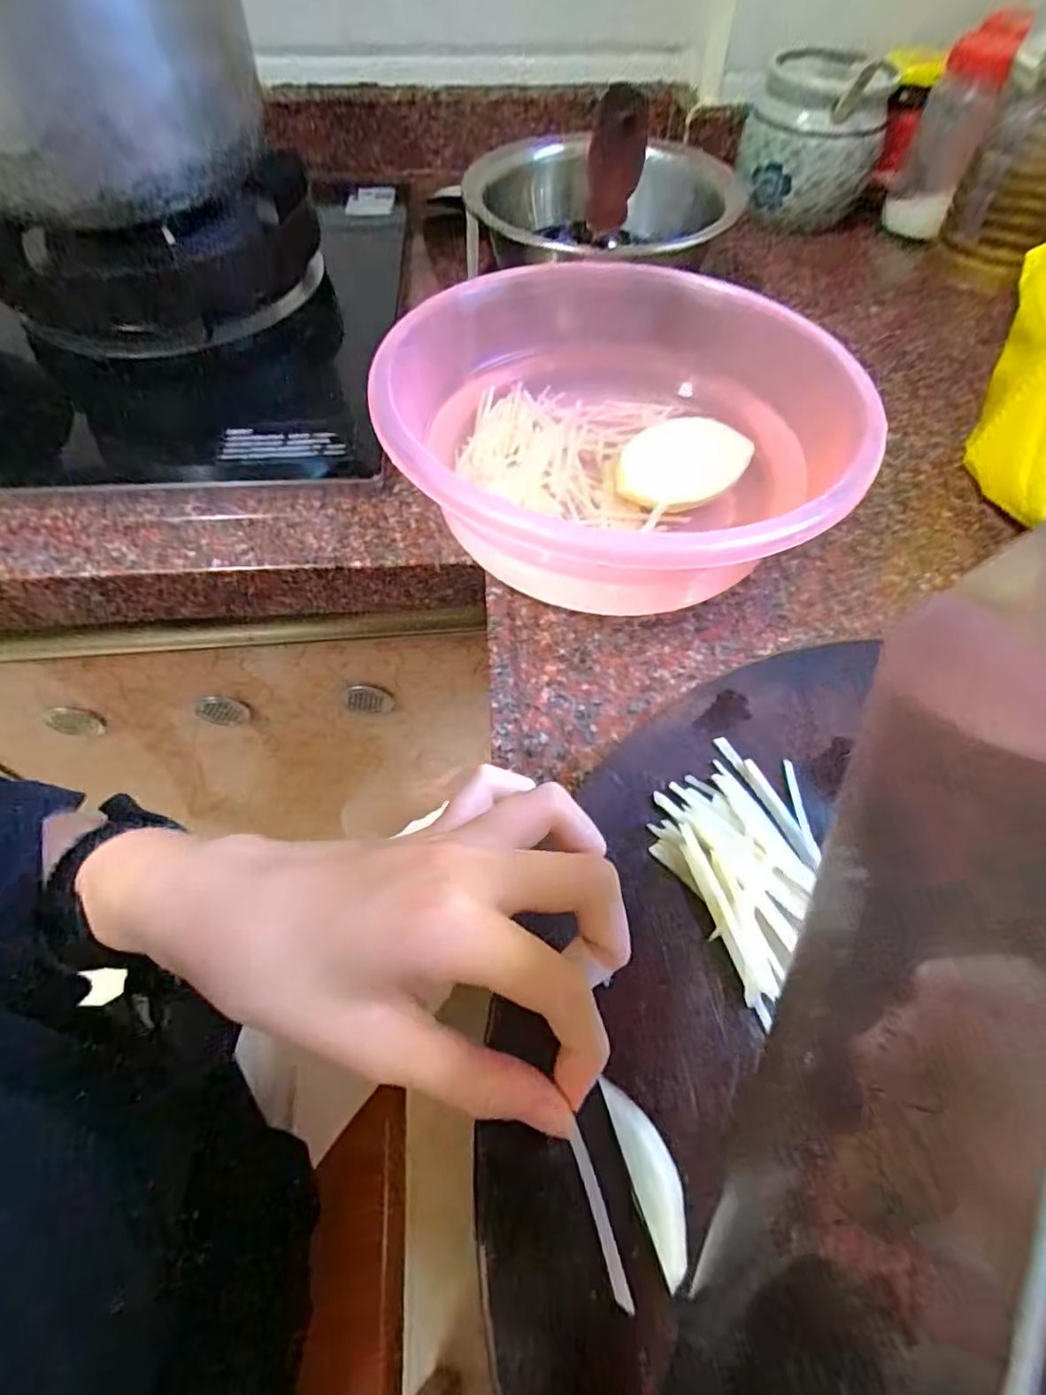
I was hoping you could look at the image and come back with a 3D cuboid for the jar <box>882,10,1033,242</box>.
[{"bbox_3d":[0.353,-0.470,0.519,0.052,0.125,0.048,27,61,16],"label":"jar"}]

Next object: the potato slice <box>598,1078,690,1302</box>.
[{"bbox_3d":[0.035,0.128,0.167,0.012,0.004,0.043,-16,59,-10],"label":"potato slice"}]

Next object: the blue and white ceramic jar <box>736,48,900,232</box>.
[{"bbox_3d":[0.248,-0.476,0.542,0.110,0.111,0.113,18,59,11],"label":"blue and white ceramic jar"}]

